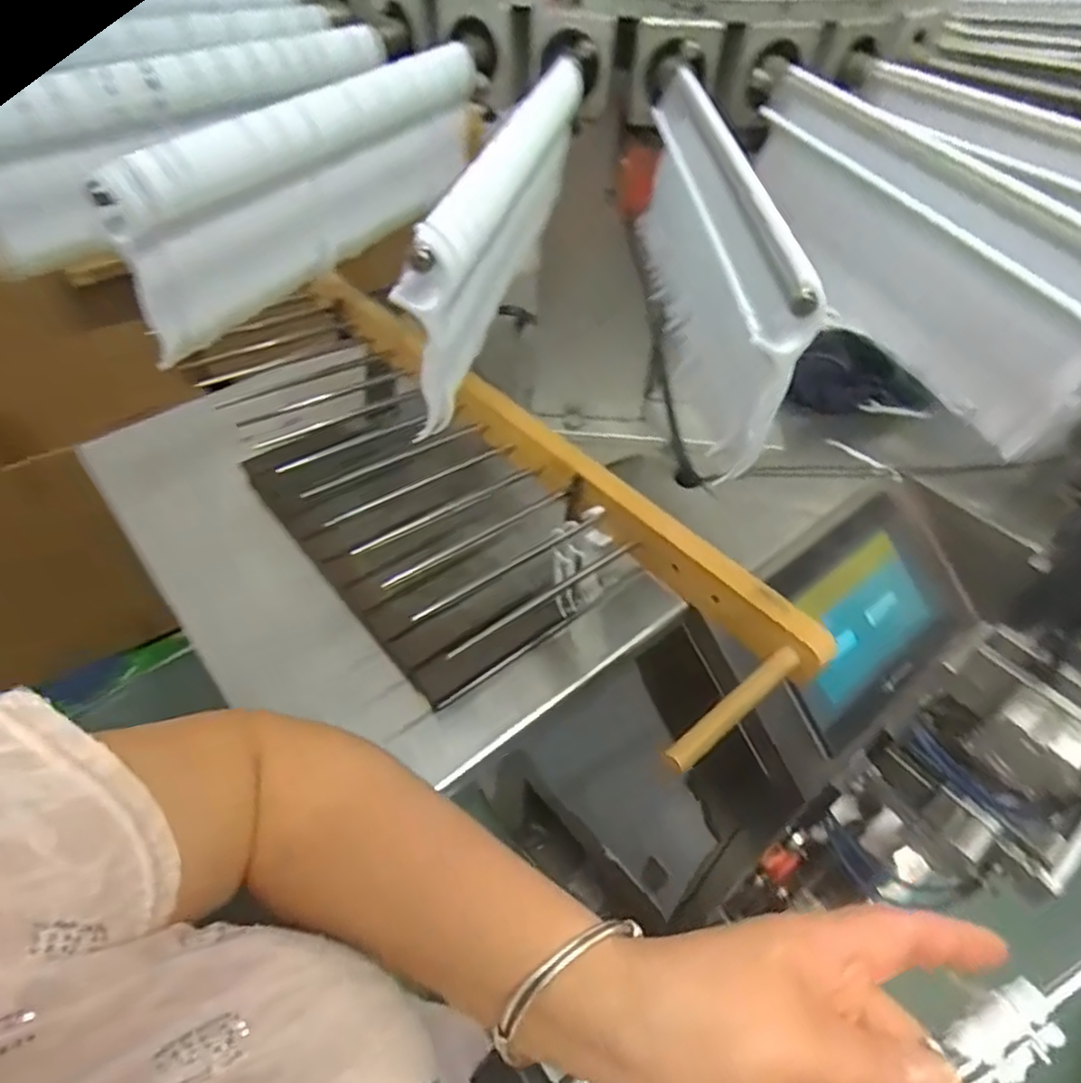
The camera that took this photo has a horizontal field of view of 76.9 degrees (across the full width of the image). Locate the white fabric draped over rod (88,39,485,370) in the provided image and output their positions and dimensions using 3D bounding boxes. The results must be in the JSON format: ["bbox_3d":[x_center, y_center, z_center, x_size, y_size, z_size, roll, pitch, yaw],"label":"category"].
[{"bbox_3d":[-0.100,-0.163,0.312,0.032,0.077,0.214,23,50,18],"label":"white fabric draped over rod"}]

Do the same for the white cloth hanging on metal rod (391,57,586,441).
[{"bbox_3d":[-0.013,-0.134,0.281,0.016,0.068,0.210,11,47,8],"label":"white cloth hanging on metal rod"}]

